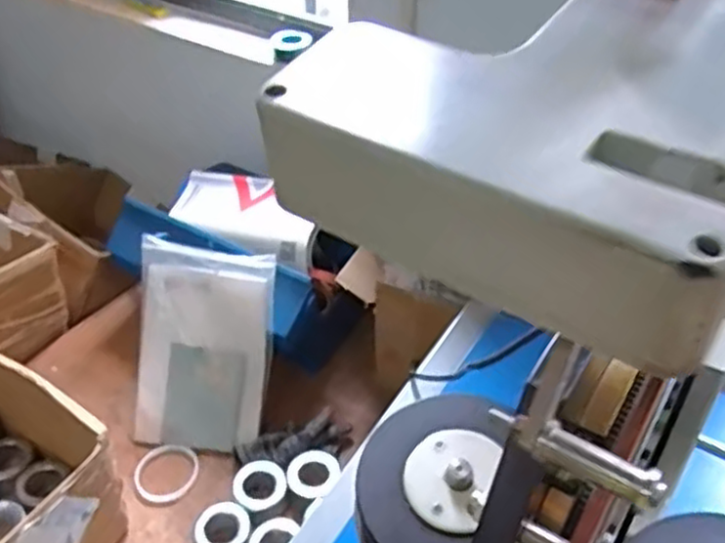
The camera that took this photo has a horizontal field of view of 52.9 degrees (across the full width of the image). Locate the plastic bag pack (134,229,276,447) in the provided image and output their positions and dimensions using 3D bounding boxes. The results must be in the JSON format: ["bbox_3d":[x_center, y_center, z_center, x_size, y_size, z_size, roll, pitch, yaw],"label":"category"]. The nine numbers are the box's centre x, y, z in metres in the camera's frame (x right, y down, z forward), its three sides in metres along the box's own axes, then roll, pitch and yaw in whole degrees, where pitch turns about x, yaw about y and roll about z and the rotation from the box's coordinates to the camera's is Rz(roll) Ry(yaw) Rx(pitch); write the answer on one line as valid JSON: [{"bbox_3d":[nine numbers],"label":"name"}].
[{"bbox_3d":[-0.222,0.104,0.997,0.186,0.271,0.030,8,1,6],"label":"plastic bag pack"}]

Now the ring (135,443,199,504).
[{"bbox_3d":[-0.264,0.269,0.976,0.081,0.015,0.085,0,40,0],"label":"ring"}]

